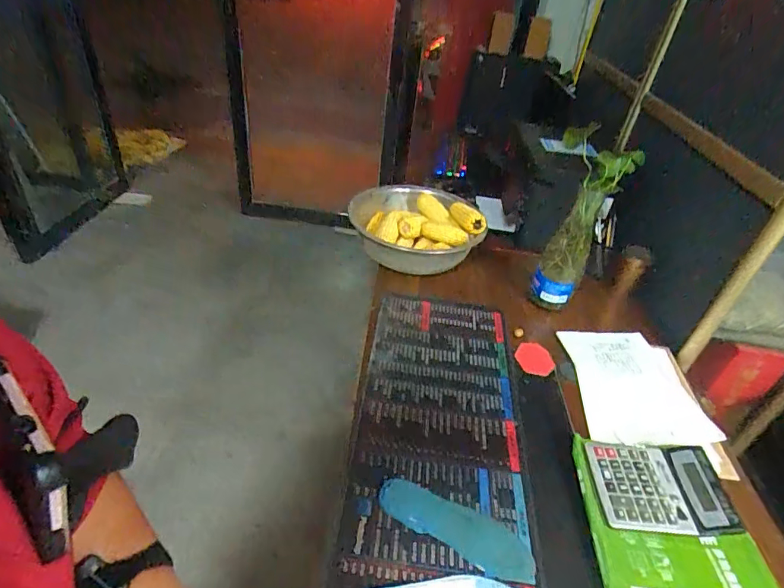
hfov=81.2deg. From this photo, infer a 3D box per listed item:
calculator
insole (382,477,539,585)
[{"bbox_3d":[0.412,0.296,0.714,0.190,0.034,0.142,5,37,0],"label":"calculator"},{"bbox_3d":[0.092,0.332,0.661,0.226,0.013,0.075,21,40,20],"label":"insole"}]

